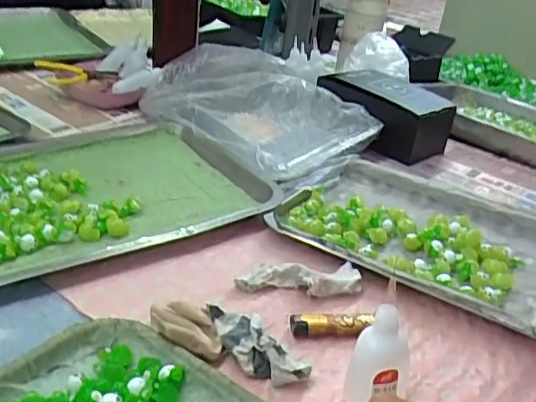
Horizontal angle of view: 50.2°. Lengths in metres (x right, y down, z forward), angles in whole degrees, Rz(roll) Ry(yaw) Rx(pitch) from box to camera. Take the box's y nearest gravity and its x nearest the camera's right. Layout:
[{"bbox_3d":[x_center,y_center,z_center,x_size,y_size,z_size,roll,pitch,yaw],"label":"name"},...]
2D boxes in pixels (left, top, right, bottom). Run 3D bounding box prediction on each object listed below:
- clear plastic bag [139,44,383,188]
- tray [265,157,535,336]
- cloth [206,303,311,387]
[{"bbox_3d":[-0.024,-0.121,0.731,0.313,0.045,0.178,34,60,30],"label":"clear plastic bag"},{"bbox_3d":[0.171,0.036,0.584,0.293,0.030,0.205,22,33,24],"label":"tray"},{"bbox_3d":[-0.012,0.106,0.426,0.035,0.022,0.087,-20,40,-39],"label":"cloth"}]

